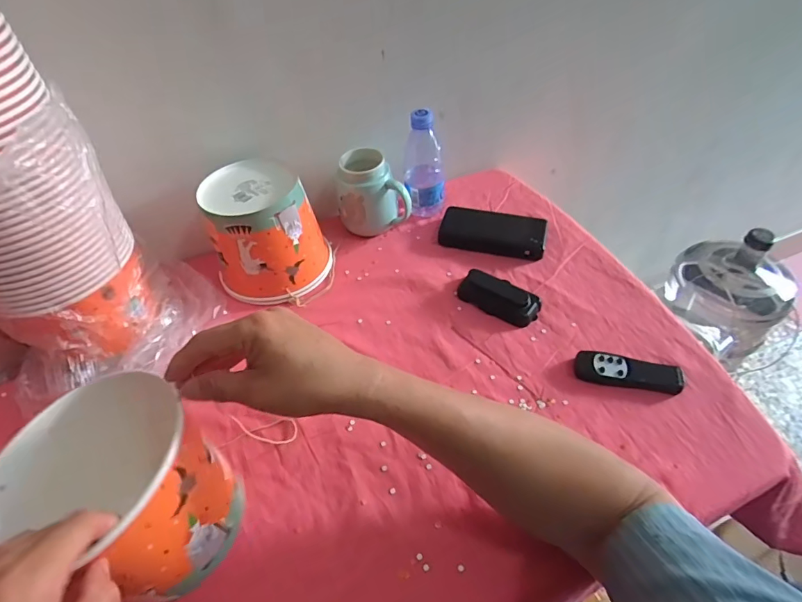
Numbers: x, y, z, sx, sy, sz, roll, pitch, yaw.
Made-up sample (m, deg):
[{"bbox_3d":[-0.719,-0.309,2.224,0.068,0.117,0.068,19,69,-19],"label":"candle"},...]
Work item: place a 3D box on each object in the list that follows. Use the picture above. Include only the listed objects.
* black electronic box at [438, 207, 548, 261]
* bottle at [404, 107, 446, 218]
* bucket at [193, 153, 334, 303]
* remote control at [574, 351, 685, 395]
[{"bbox_3d":[0.137,-0.107,0.690,0.156,0.038,0.060,12,51,13],"label":"black electronic box"},{"bbox_3d":[0.036,-0.207,0.699,0.061,0.159,0.047,-2,49,2],"label":"bottle"},{"bbox_3d":[-0.185,-0.095,0.635,0.151,0.136,0.142,-19,51,-13],"label":"bucket"},{"bbox_3d":[0.263,0.081,0.529,0.118,0.016,0.044,8,50,10],"label":"remote control"}]

